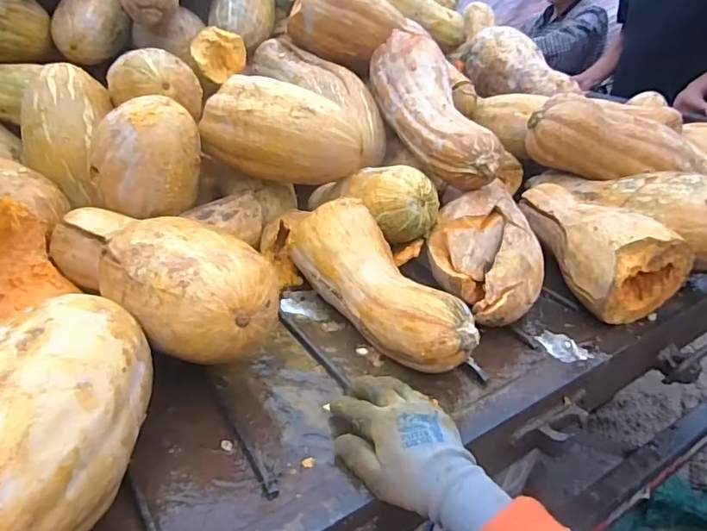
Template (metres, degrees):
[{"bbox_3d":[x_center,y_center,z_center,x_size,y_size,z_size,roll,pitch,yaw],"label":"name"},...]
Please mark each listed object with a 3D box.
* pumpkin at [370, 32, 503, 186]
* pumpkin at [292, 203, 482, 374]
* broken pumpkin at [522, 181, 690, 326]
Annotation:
[{"bbox_3d":[0.116,-0.237,0.766,0.104,0.094,0.342,-8,53,-19],"label":"pumpkin"},{"bbox_3d":[0.028,0.017,0.582,0.087,0.092,0.266,-18,37,-32],"label":"pumpkin"},{"bbox_3d":[0.323,-0.042,0.699,0.122,0.113,0.246,-4,32,-14],"label":"broken pumpkin"}]

